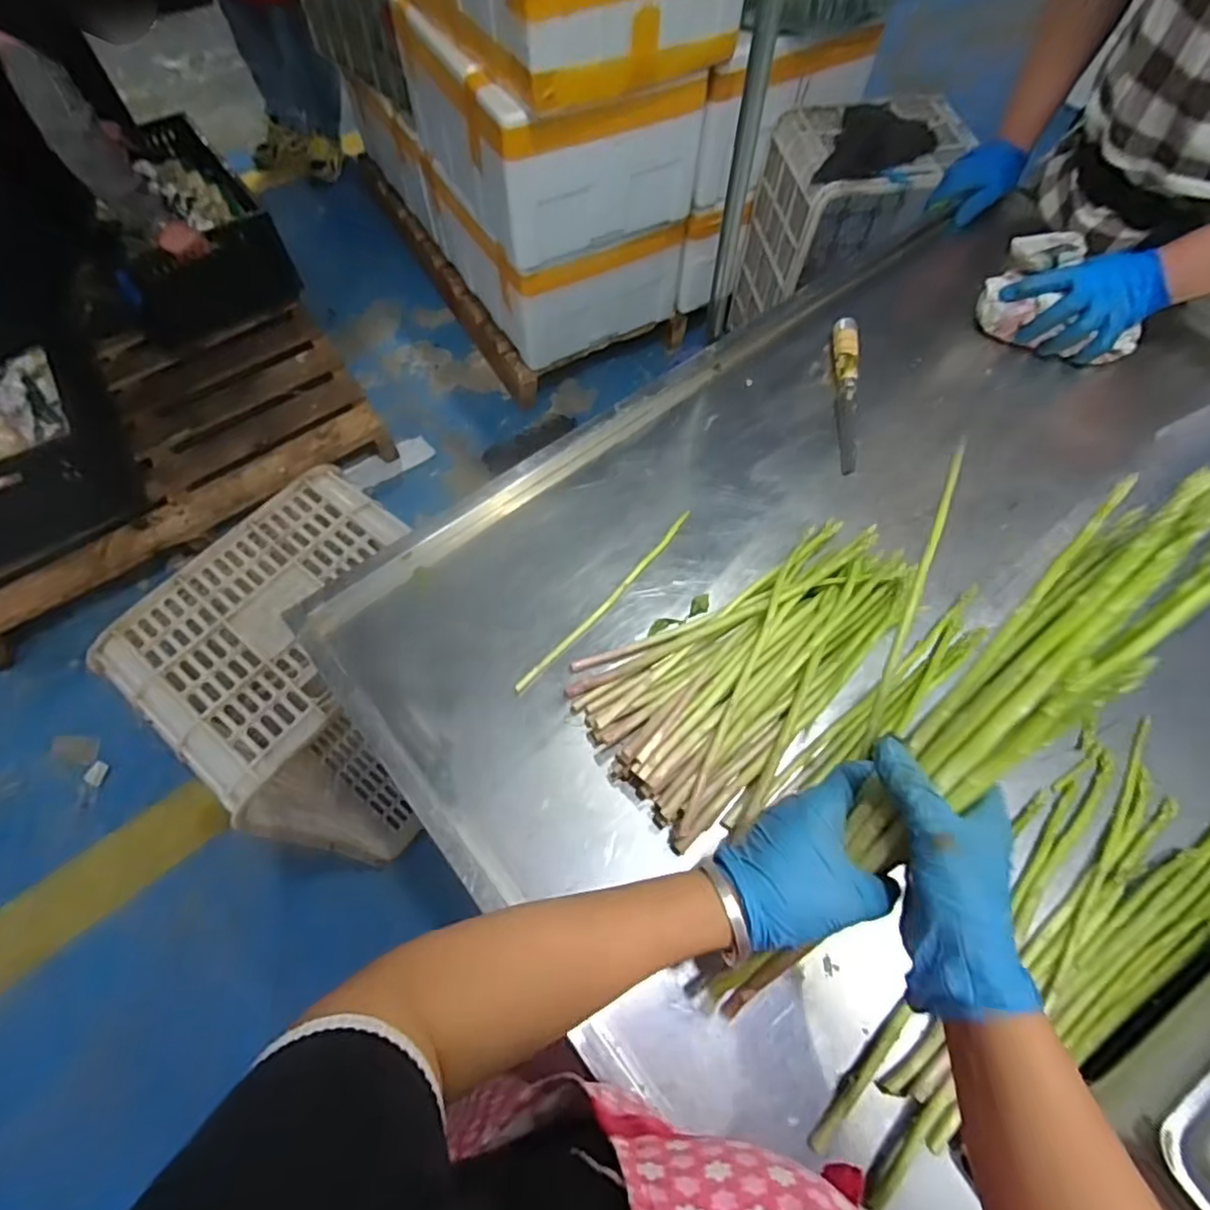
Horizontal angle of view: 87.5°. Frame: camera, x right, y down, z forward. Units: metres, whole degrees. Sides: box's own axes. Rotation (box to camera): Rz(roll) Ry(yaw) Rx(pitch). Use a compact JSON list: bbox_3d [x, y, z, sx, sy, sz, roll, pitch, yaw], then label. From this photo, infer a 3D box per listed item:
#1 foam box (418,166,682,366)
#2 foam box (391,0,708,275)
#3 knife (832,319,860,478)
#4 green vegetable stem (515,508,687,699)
[{"bbox_3d":[-0.138,-0.961,1.685,0.452,0.260,0.625,-28,67,-14],"label":"foam box"},{"bbox_3d":[-0.130,-1.073,1.401,0.428,0.318,0.579,-28,67,-14],"label":"foam box"},{"bbox_3d":[0.272,-0.243,0.715,0.029,0.029,0.202,8,64,4],"label":"knife"},{"bbox_3d":[0.005,-0.007,0.602,0.011,0.014,0.248,37,69,16],"label":"green vegetable stem"}]

